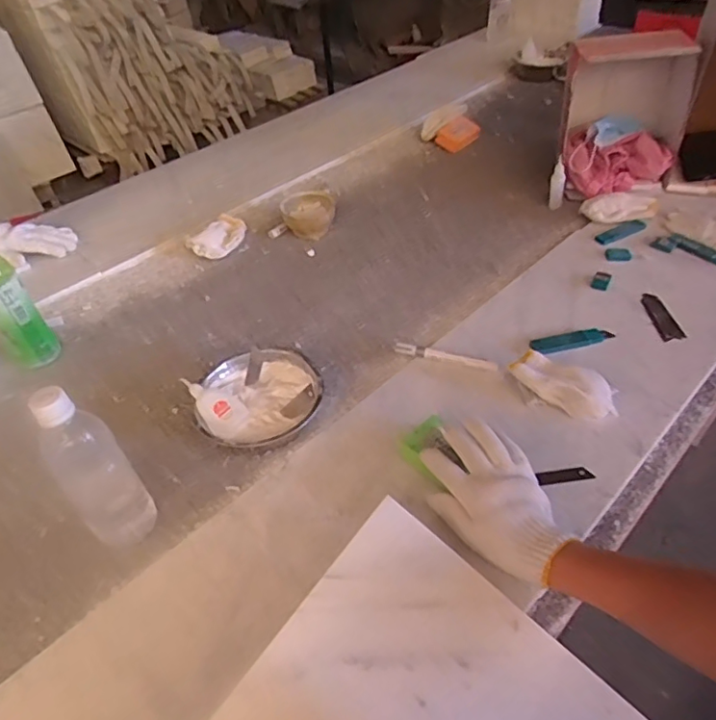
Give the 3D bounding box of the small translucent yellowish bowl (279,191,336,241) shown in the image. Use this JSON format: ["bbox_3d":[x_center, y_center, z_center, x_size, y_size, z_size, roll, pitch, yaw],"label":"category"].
[{"bbox_3d":[-0.092,-0.269,1.060,0.099,0.051,0.088,-9,45,-4],"label":"small translucent yellowish bowl"}]

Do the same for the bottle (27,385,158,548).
[{"bbox_3d":[-0.261,0.114,0.561,0.061,0.203,0.055,-6,45,-1],"label":"bottle"}]

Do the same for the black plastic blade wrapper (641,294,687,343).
[{"bbox_3d":[0.446,-0.063,0.831,0.031,0.007,0.096,-15,49,10],"label":"black plastic blade wrapper"}]

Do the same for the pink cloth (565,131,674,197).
[{"bbox_3d":[0.489,-0.368,1.071,0.186,0.090,0.082,8,46,13],"label":"pink cloth"}]

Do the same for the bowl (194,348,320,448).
[{"bbox_3d":[-0.126,0.049,0.724,0.153,0.062,0.146,-3,45,3],"label":"bowl"}]

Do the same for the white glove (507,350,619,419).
[{"bbox_3d":[0.260,0.034,0.714,0.130,0.050,0.060,26,53,28],"label":"white glove"}]

